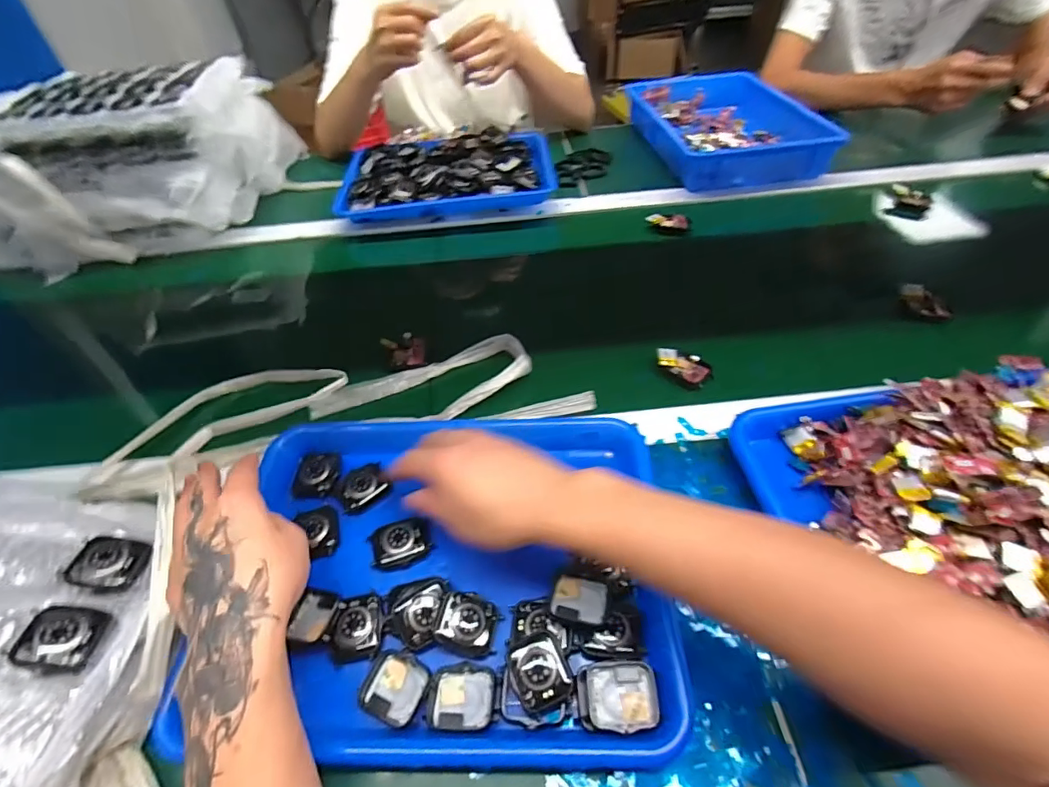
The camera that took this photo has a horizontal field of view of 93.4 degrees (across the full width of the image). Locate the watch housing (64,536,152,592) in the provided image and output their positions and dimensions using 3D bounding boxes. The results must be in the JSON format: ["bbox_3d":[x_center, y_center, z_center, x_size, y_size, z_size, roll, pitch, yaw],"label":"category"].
[{"bbox_3d":[-0.282,0.115,0.335,0.045,0.010,0.033,5,50,8],"label":"watch housing"}]

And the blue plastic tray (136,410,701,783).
[{"bbox_3d":[-0.061,0.125,0.381,0.325,0.029,0.258,-1,49,3],"label":"blue plastic tray"}]

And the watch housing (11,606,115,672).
[{"bbox_3d":[-0.284,0.151,0.304,0.046,0.014,0.034,1,49,5],"label":"watch housing"}]

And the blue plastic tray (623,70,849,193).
[{"bbox_3d":[0.337,-0.479,0.864,0.237,0.067,0.354,-9,49,-4],"label":"blue plastic tray"}]

